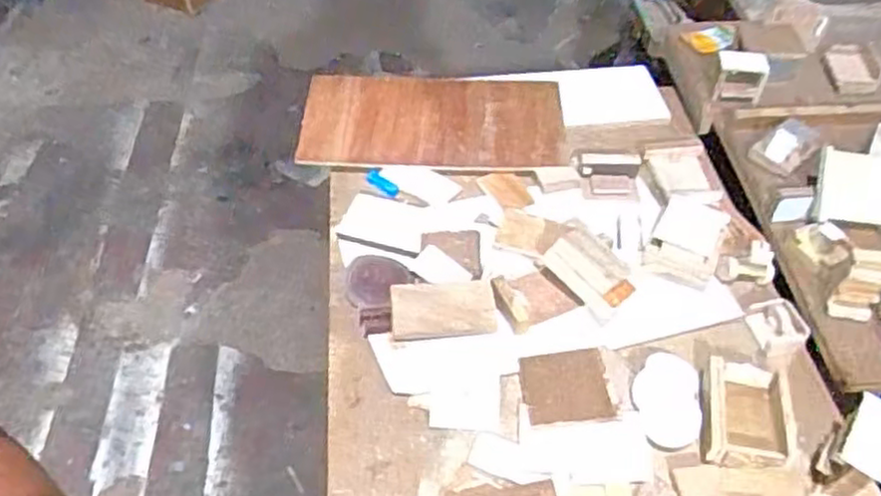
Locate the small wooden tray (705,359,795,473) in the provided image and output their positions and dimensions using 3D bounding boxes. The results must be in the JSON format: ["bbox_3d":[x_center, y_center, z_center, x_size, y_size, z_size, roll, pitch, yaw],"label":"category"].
[{"bbox_3d":[0.305,0.165,0.708,0.079,0.020,0.110,6,50,10],"label":"small wooden tray"}]

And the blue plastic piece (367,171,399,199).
[{"bbox_3d":[-0.078,-0.085,0.951,0.051,0.007,0.020,36,60,15],"label":"blue plastic piece"}]

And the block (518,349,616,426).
[{"bbox_3d":[0.128,0.143,0.738,0.085,0.009,0.077,-5,49,1],"label":"block"}]

